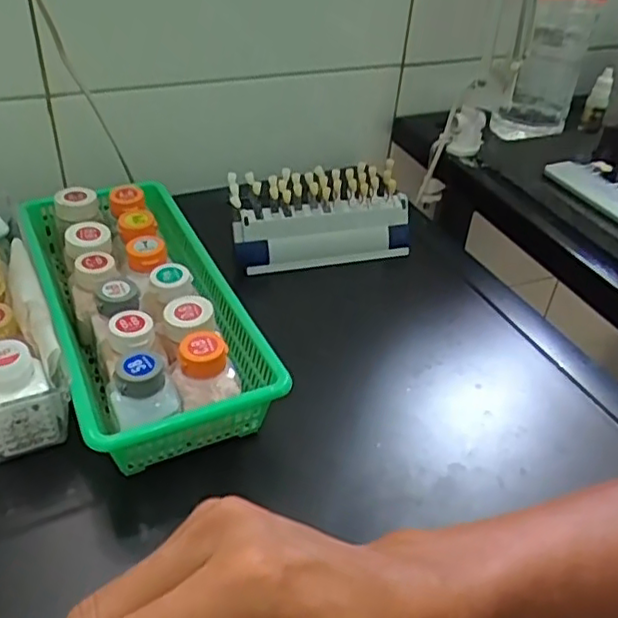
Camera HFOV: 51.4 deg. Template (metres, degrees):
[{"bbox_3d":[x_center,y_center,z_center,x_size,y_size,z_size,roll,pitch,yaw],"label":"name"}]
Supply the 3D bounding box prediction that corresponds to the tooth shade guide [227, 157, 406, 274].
[{"bbox_3d":[0.013,-0.087,0.621,0.175,0.091,0.047,-8,40,-16],"label":"tooth shade guide"}]

